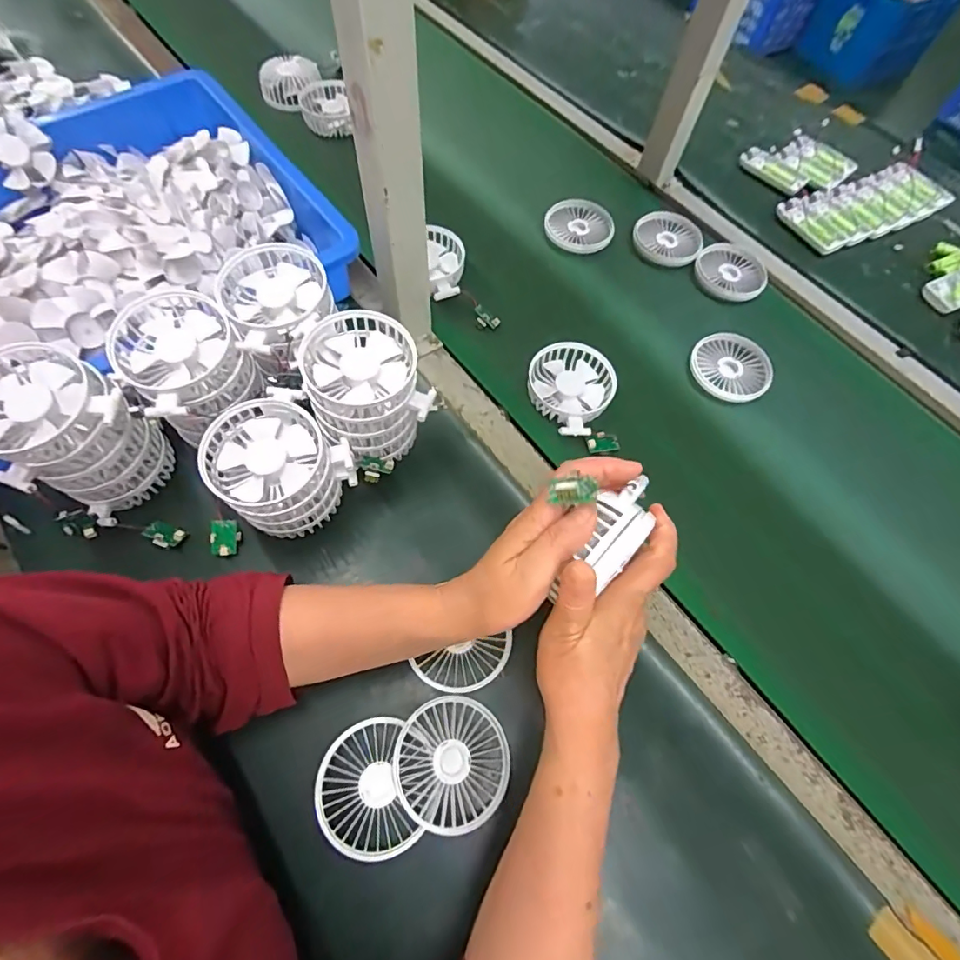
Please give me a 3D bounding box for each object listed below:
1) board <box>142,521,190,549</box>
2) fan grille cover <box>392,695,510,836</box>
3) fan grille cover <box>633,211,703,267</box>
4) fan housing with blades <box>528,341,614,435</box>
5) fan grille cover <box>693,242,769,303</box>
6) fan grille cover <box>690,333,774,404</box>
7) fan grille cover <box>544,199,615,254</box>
[{"bbox_3d":[-0.284,0.051,0.454,0.035,0.009,0.020,19,80,-11],"label":"board"},{"bbox_3d":[-0.021,0.214,0.382,0.083,0.018,0.086,-5,65,-7],"label":"fan grille cover"},{"bbox_3d":[0.247,-0.319,0.661,0.084,0.018,0.091,20,64,5],"label":"fan grille cover"},{"bbox_3d":[0.101,-0.096,0.536,0.085,0.032,0.100,-26,69,-16],"label":"fan housing with blades"},{"bbox_3d":[0.317,-0.262,0.637,0.082,0.016,0.083,7,64,-1],"label":"fan grille cover"},{"bbox_3d":[0.285,-0.130,0.570,0.078,0.018,0.089,-13,65,-9],"label":"fan grille cover"},{"bbox_3d":[0.132,-0.334,0.666,0.089,0.020,0.089,27,65,8],"label":"fan grille cover"}]

